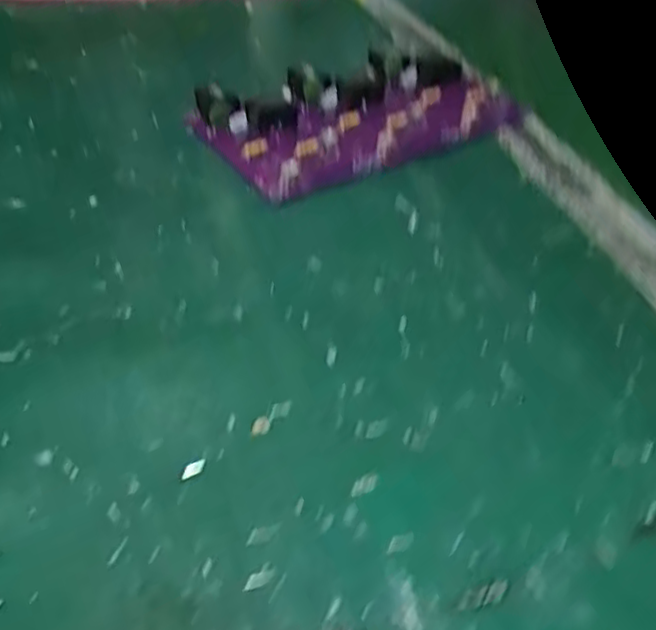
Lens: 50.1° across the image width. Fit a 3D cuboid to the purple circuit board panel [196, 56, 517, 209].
[{"bbox_3d":[0.027,-0.159,0.548,0.234,0.022,0.131,-22,48,-26],"label":"purple circuit board panel"}]

